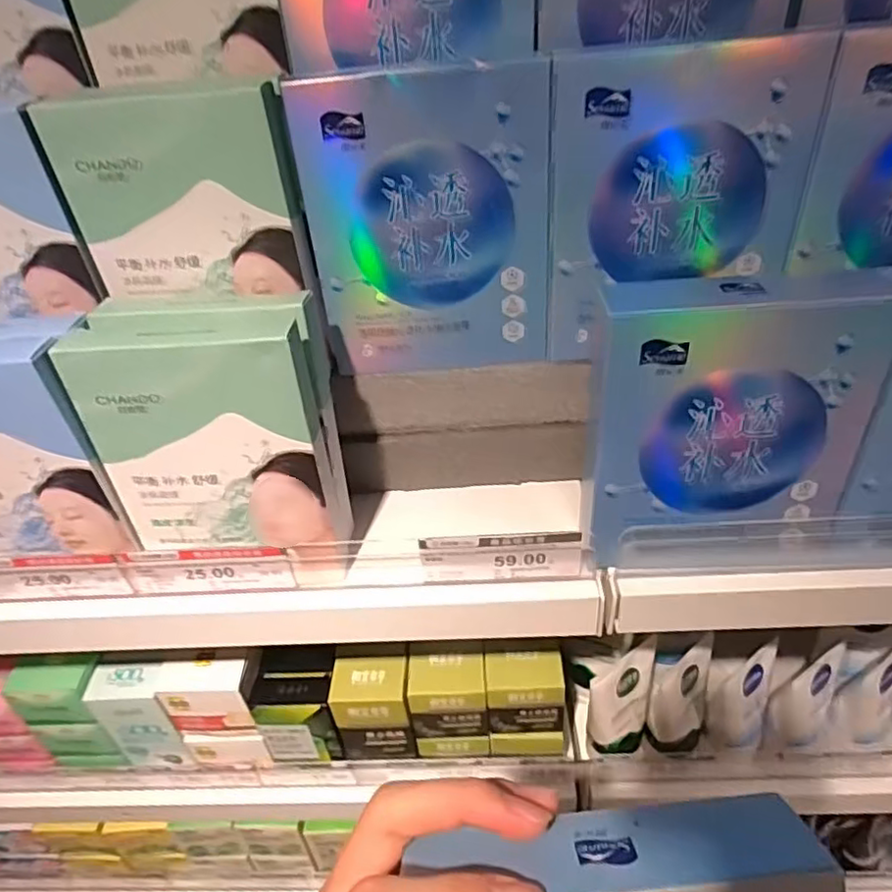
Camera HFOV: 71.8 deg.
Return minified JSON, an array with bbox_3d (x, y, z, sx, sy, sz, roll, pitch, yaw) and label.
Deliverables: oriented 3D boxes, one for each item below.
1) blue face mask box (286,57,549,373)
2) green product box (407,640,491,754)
[{"bbox_3d":[-0.009,-0.124,0.368,0.136,0.170,0.023,1,38,9],"label":"blue face mask box"},{"bbox_3d":[0.004,0.220,0.536,0.063,0.093,0.052,-2,38,4],"label":"green product box"}]

